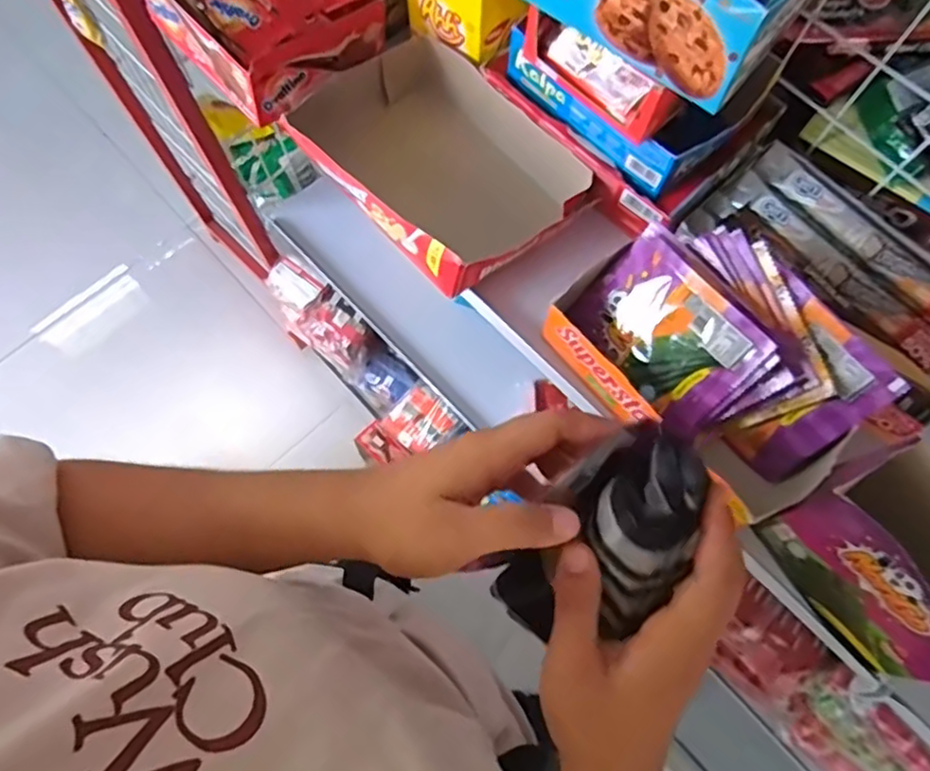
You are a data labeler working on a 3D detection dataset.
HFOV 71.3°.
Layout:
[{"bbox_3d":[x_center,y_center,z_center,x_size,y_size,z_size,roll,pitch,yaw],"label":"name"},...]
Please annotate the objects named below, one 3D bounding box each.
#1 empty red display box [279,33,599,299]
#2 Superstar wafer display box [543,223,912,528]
[{"bbox_3d":[-0.021,-0.187,0.545,0.163,0.055,0.222,-43,77,-13],"label":"empty red display box"},{"bbox_3d":[0.182,-0.012,0.487,0.137,0.104,0.219,-40,77,-12],"label":"Superstar wafer display box"}]

